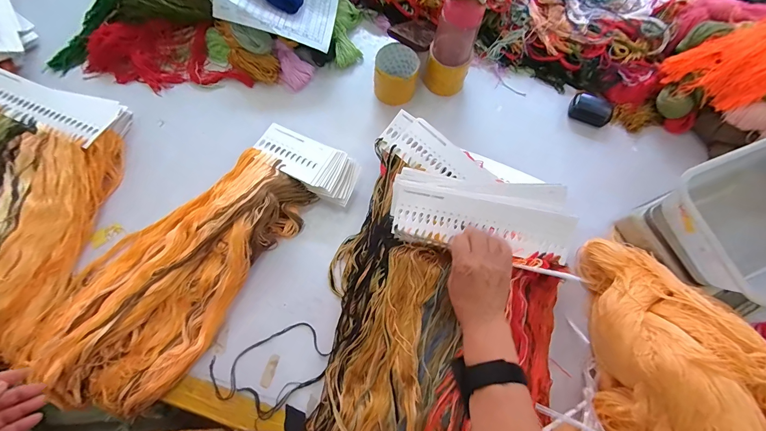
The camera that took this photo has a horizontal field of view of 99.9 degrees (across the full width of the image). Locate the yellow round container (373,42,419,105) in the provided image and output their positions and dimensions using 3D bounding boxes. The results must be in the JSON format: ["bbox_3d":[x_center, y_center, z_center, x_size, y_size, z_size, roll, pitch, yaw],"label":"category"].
[{"bbox_3d":[0.024,-0.265,0.611,0.082,0.062,0.093,12,74,1],"label":"yellow round container"}]

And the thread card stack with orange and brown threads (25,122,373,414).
[{"bbox_3d":[-0.301,0.058,0.515,0.235,0.069,0.553,40,76,9],"label":"thread card stack with orange and brown threads"}]

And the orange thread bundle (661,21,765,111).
[{"bbox_3d":[0.604,-0.263,0.542,0.112,0.118,0.154,-39,79,-12],"label":"orange thread bundle"}]

